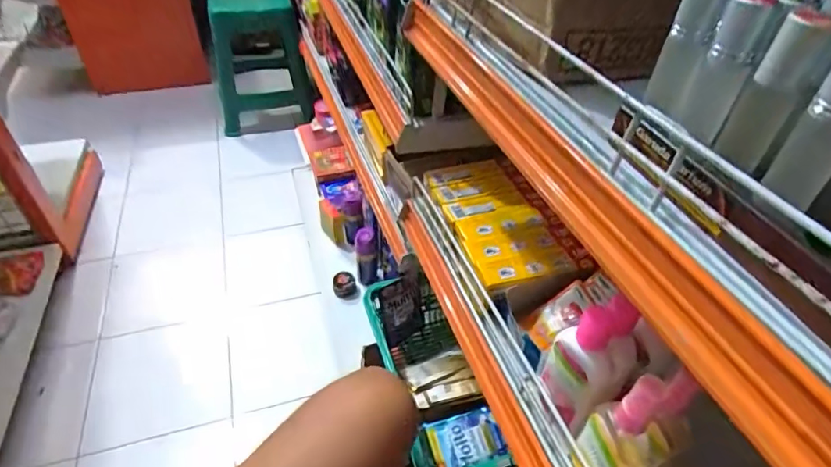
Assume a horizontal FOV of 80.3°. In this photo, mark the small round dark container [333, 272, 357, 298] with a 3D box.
[{"bbox_3d":[-0.172,0.124,1.205,0.054,0.045,0.052,1,42,-1],"label":"small round dark container"}]

